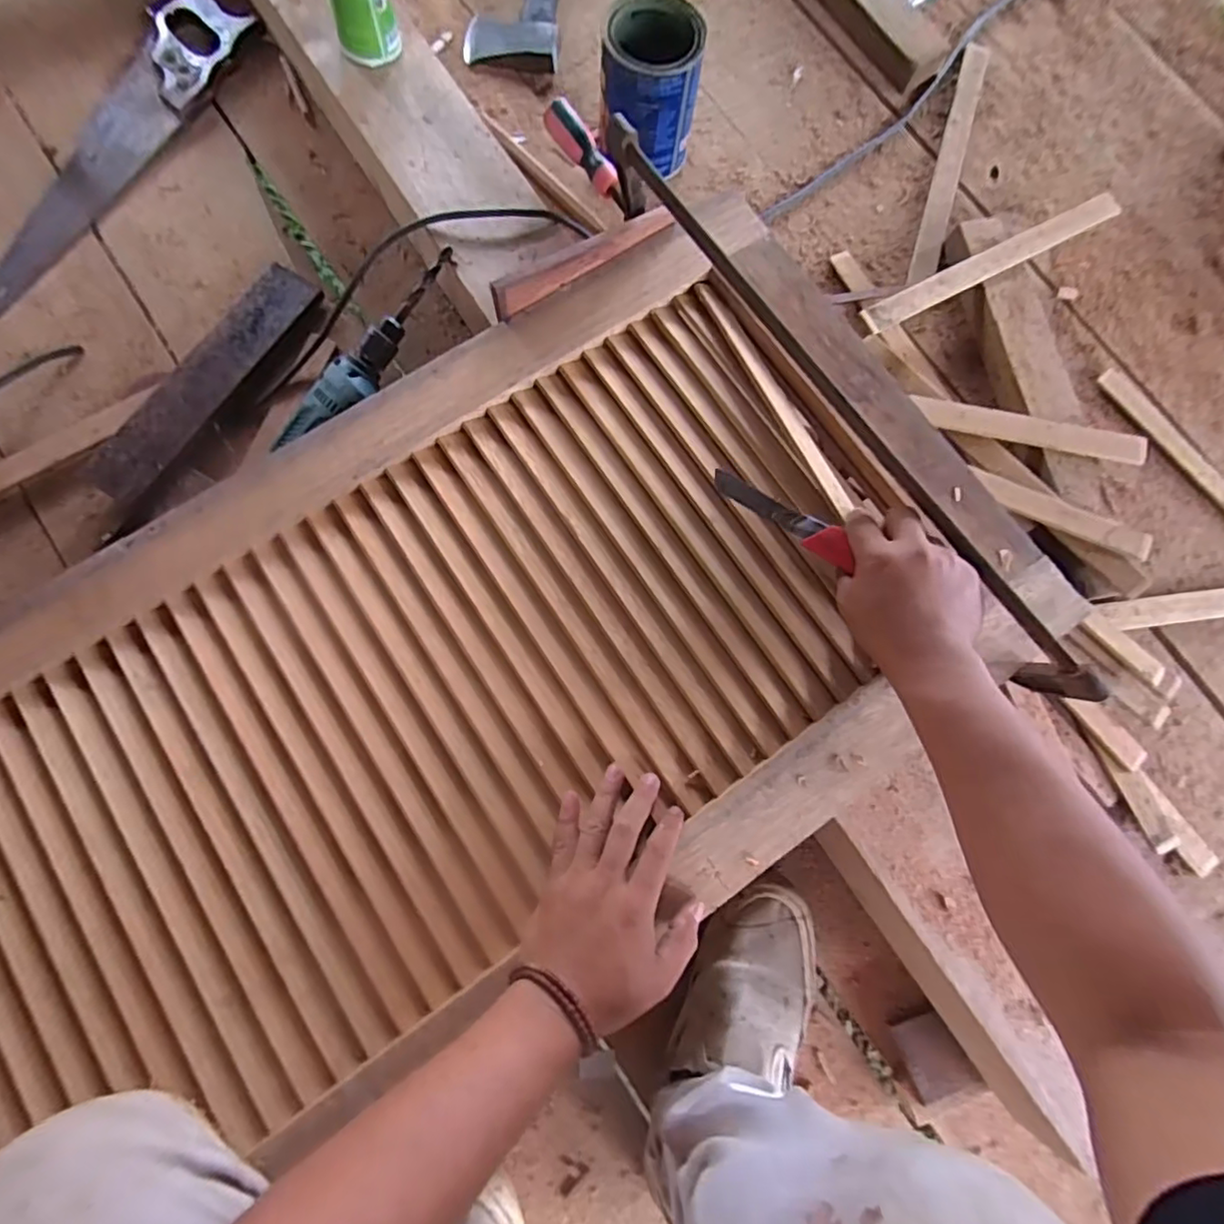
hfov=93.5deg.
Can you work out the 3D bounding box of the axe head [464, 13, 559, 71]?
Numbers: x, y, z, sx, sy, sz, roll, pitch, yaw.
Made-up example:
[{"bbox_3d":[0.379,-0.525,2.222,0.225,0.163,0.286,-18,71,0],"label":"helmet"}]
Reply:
[{"bbox_3d":[-0.129,-0.728,0.738,0.116,0.022,0.069,7,79,-2],"label":"axe head"}]

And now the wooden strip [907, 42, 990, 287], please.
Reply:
[{"bbox_3d":[0.430,-0.572,0.728,0.034,0.009,0.376,18,79,0],"label":"wooden strip"}]

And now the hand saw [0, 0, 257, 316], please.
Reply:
[{"bbox_3d":[-0.586,-0.537,0.657,0.109,0.027,0.448,31,79,3],"label":"hand saw"}]

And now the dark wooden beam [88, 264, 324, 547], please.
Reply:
[{"bbox_3d":[-0.431,-0.230,0.602,0.074,0.032,0.330,29,79,2],"label":"dark wooden beam"}]

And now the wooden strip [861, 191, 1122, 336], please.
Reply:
[{"bbox_3d":[0.444,-0.407,0.664,0.350,0.012,0.037,-28,82,-8],"label":"wooden strip"}]

